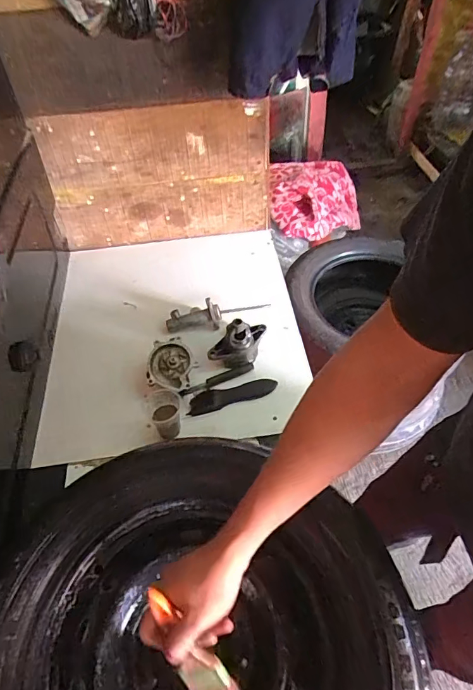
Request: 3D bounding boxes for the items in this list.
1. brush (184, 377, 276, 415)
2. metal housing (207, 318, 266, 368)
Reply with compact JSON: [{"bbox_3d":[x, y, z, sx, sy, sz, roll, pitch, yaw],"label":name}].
[{"bbox_3d":[-0.007,0.101,0.883,0.181,0.010,0.046,-13,51,-7],"label":"brush"},{"bbox_3d":[0.007,-0.008,0.921,0.141,0.095,0.062,-22,52,-14],"label":"metal housing"}]

